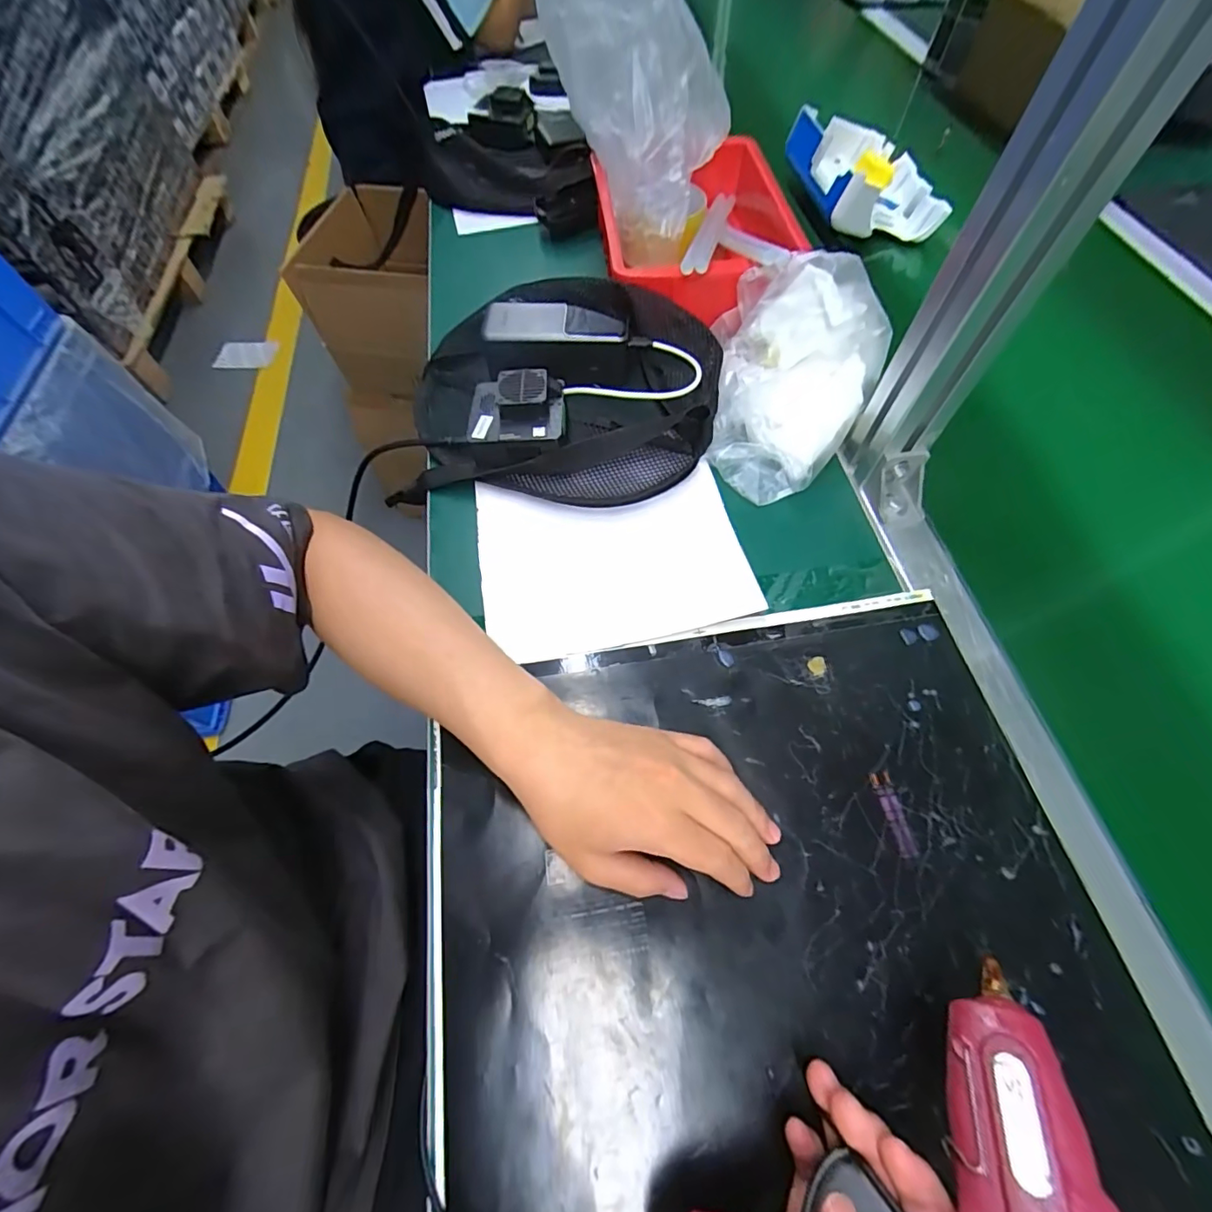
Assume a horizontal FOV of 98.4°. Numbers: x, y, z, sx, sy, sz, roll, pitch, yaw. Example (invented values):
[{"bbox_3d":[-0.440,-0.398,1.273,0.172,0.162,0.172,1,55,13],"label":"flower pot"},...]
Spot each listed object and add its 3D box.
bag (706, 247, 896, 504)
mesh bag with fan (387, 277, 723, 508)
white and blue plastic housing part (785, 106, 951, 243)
[{"bbox_3d":[0.149,-0.184,0.422,0.133,0.095,0.178,14,63,8],"label":"bag"},{"bbox_3d":[-0.030,-0.199,0.465,0.251,0.063,0.204,0,62,1],"label":"mesh bag with fan"},{"bbox_3d":[0.286,-0.497,0.606,0.153,0.066,0.198,0,56,-9],"label":"white and blue plastic housing part"}]

